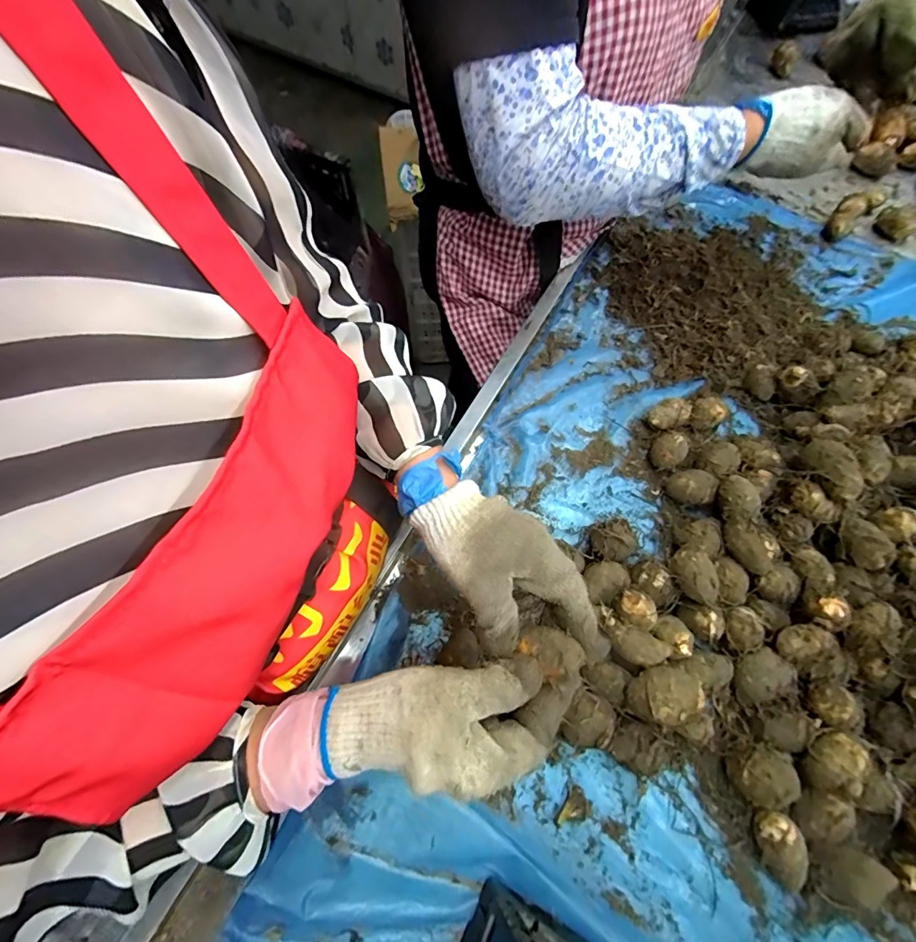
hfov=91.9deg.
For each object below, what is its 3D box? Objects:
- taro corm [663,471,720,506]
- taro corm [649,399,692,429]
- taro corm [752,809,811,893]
[{"bbox_3d":[0.251,0.020,0.481,0.046,0.033,0.037,-9,68,-5],"label":"taro corm"},{"bbox_3d":[0.240,-0.064,0.511,0.046,0.028,0.029,-22,70,-10],"label":"taro corm"},{"bbox_3d":[0.260,0.306,0.361,0.043,0.032,0.044,29,69,10],"label":"taro corm"}]

